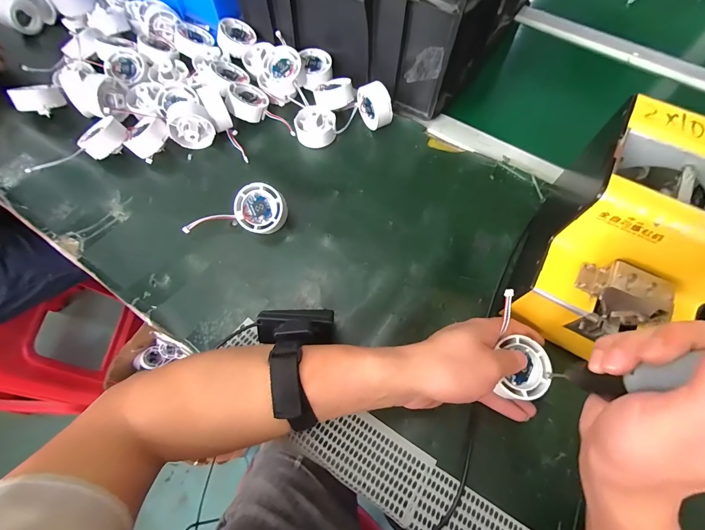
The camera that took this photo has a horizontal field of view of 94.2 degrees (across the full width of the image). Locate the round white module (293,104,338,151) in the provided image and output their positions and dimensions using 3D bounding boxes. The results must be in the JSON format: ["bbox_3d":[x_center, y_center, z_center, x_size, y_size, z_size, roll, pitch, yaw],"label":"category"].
[{"bbox_3d":[-0.049,-0.185,0.447,0.059,0.023,0.059,0,85,5],"label":"round white module"}]

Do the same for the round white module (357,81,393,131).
[{"bbox_3d":[0.030,-0.213,0.447,0.025,0.057,0.054,-25,67,-12],"label":"round white module"}]

